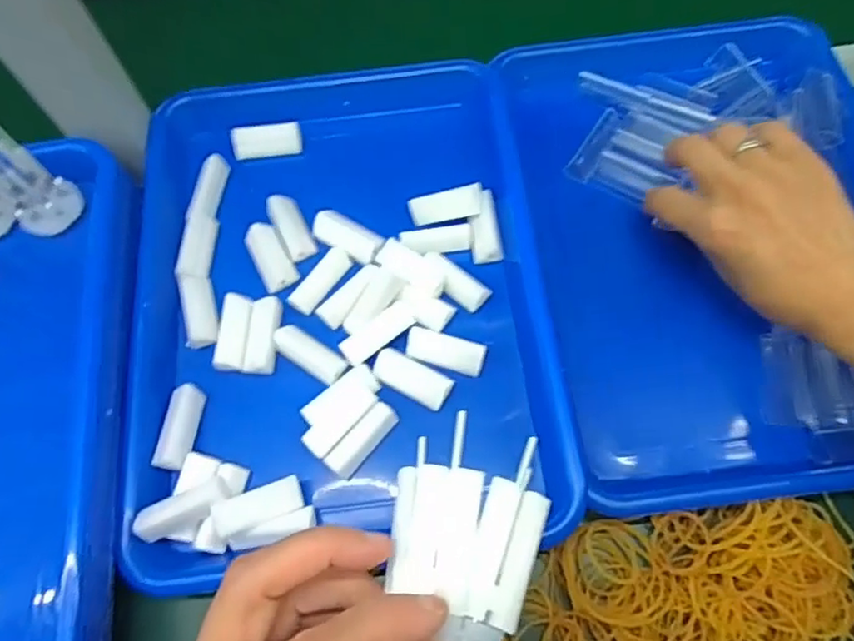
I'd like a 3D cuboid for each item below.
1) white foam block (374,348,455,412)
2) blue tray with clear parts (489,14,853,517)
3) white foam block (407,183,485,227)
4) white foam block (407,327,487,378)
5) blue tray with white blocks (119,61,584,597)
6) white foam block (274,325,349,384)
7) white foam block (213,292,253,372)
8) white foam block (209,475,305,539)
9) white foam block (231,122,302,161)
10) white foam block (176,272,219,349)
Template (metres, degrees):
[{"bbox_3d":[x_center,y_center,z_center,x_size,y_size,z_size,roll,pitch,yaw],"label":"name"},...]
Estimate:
[{"bbox_3d":[-0.009,0.035,0.366,0.047,0.009,0.022,24,69,13],"label":"white foam block"},{"bbox_3d":[0.182,-0.057,0.399,0.242,0.059,0.336,-8,65,-1],"label":"blue tray with clear parts"},{"bbox_3d":[0.013,-0.076,0.406,0.048,0.010,0.019,-11,67,12],"label":"white foam block"},{"bbox_3d":[0.011,0.018,0.369,0.046,0.010,0.019,15,67,10],"label":"white foam block"},{"bbox_3d":[-0.055,-0.020,0.393,0.244,0.040,0.330,-7,65,0],"label":"blue tray with white blocks"},{"bbox_3d":[-0.071,0.021,0.377,0.049,0.010,0.018,32,71,16],"label":"white foam block"},{"bbox_3d":[-0.119,0.008,0.381,0.017,0.017,0.047,2,65,4],"label":"white foam block"},{"bbox_3d":[-0.091,0.099,0.329,0.046,0.009,0.018,-17,88,-22],"label":"white foam block"},{"bbox_3d":[-0.114,-0.129,0.441,0.048,0.023,0.011,-13,27,-8],"label":"white foam block"},{"bbox_3d":[-0.146,-0.005,0.391,0.021,0.013,0.047,1,61,-35],"label":"white foam block"}]

